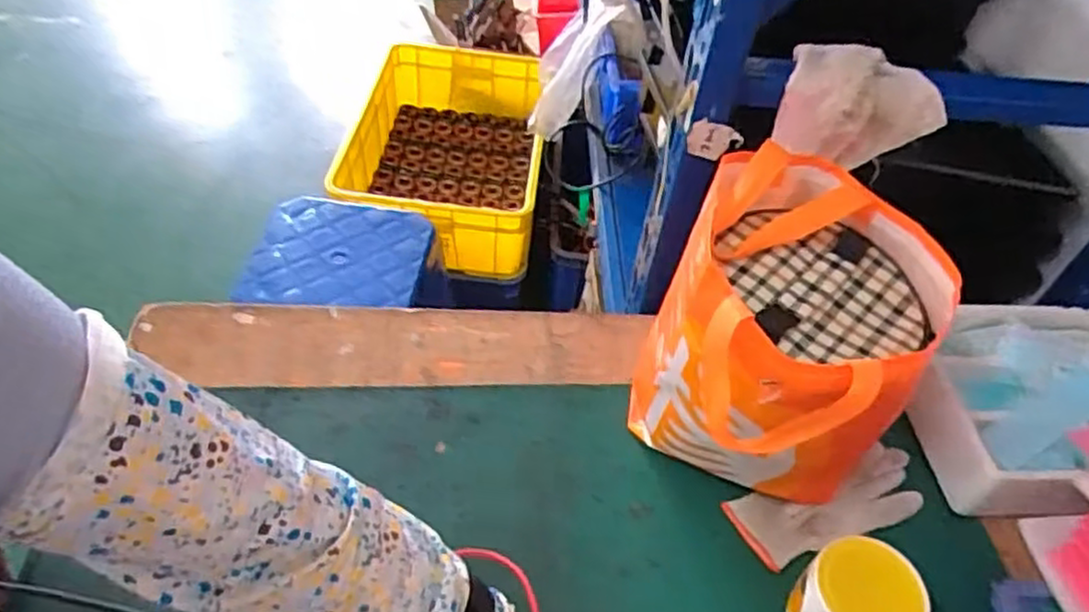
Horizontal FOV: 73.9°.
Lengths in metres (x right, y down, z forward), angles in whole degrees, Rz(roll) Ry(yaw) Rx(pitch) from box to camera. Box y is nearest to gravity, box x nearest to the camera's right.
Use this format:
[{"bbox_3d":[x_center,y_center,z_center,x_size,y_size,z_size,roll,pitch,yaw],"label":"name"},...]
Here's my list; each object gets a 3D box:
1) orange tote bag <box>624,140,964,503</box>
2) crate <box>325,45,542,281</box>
[{"bbox_3d":[0.196,0.037,0.664,0.200,0.253,0.240,-21,55,-22],"label":"orange tote bag"},{"bbox_3d":[-0.225,-0.338,1.661,0.426,0.242,0.626,3,49,-3],"label":"crate"}]

